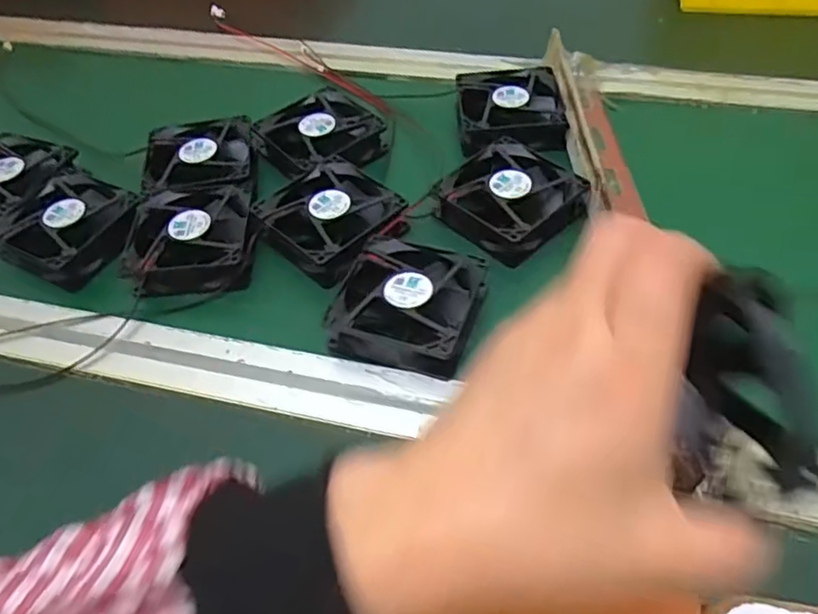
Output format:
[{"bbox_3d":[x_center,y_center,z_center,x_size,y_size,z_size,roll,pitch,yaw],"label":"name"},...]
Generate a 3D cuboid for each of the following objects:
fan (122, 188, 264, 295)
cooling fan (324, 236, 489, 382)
[{"bbox_3d":[-0.147,-0.051,0.450,0.085,0.032,0.090,-2,46,-1],"label":"fan"},{"bbox_3d":[0.002,-0.001,0.391,0.083,0.027,0.082,16,49,17],"label":"cooling fan"}]

